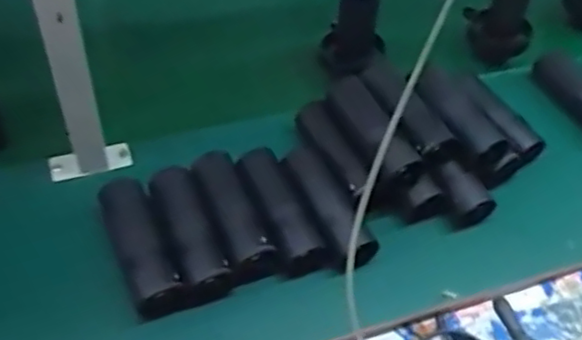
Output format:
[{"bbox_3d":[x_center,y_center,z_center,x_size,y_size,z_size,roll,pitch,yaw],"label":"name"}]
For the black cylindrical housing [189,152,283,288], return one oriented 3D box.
[{"bbox_3d":[-0.073,0.050,0.760,0.058,0.057,0.164,-16,54,-19],"label":"black cylindrical housing"}]

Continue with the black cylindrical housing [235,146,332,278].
[{"bbox_3d":[-0.017,0.049,0.777,0.057,0.045,0.167,-19,55,-20],"label":"black cylindrical housing"}]

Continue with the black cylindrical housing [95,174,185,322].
[{"bbox_3d":[-0.175,0.083,0.727,0.057,0.046,0.173,-19,55,-20],"label":"black cylindrical housing"}]

